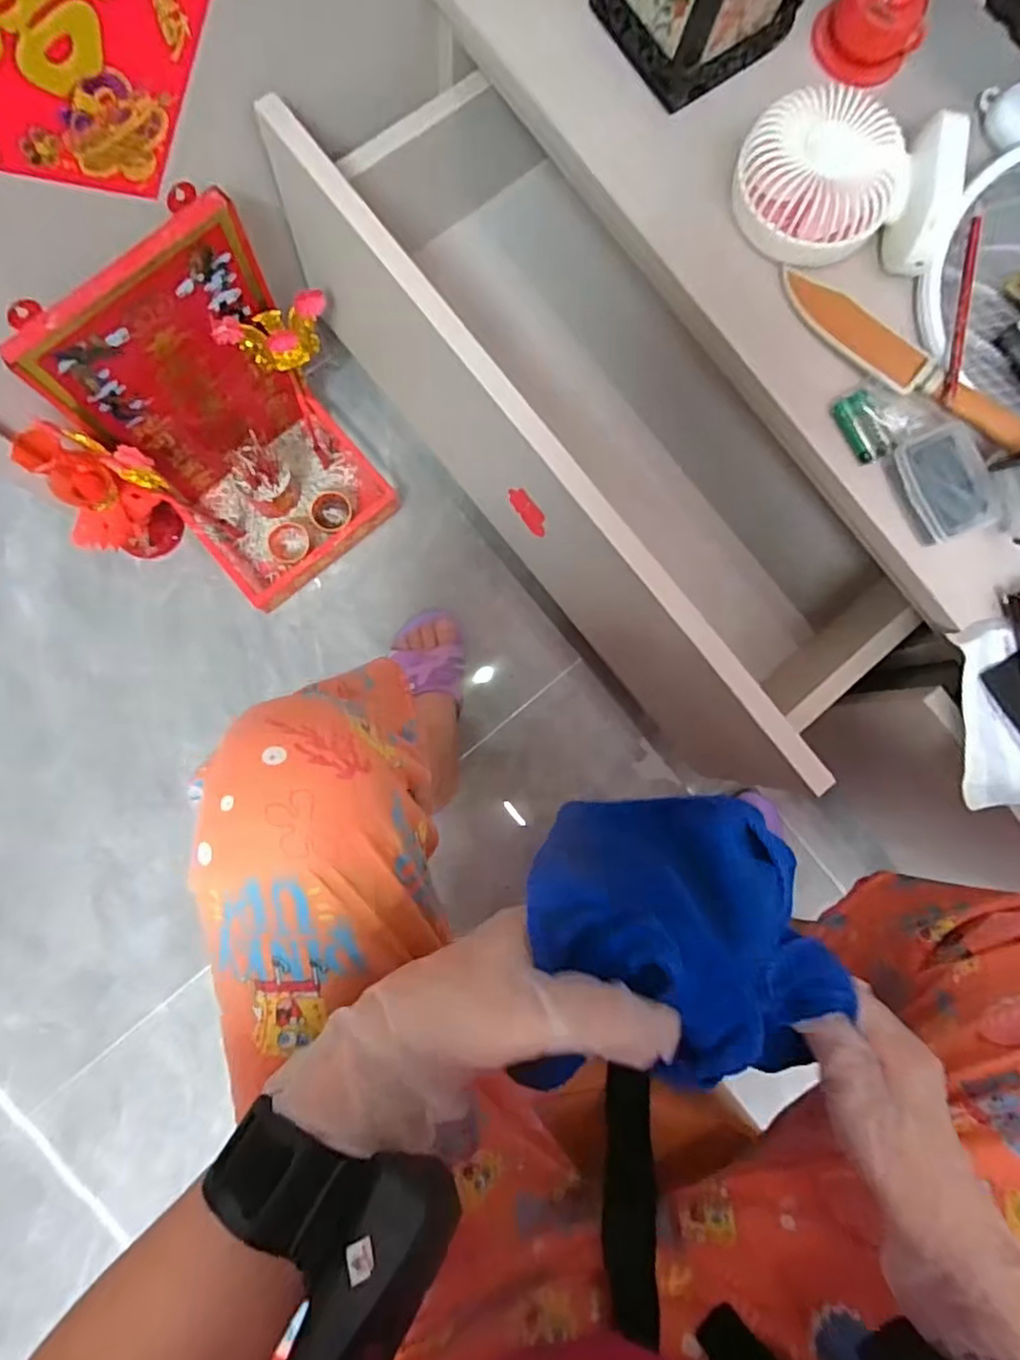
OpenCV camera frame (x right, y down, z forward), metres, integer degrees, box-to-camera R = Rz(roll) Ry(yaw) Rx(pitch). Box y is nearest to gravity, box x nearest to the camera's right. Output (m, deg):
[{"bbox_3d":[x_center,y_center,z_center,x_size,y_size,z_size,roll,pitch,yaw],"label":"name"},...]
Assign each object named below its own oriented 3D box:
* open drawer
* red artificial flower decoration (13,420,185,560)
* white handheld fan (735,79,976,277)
[{"bbox_3d":[0.099,-0.223,0.572,0.257,0.231,0.609,-41,90,-7],"label":"open drawer"},{"bbox_3d":[-0.396,-0.181,0.657,0.075,0.200,0.093,41,83,-1],"label":"red artificial flower decoration"},{"bbox_3d":[0.229,-0.342,0.451,0.138,0.048,0.101,4,85,-5],"label":"white handheld fan"}]

